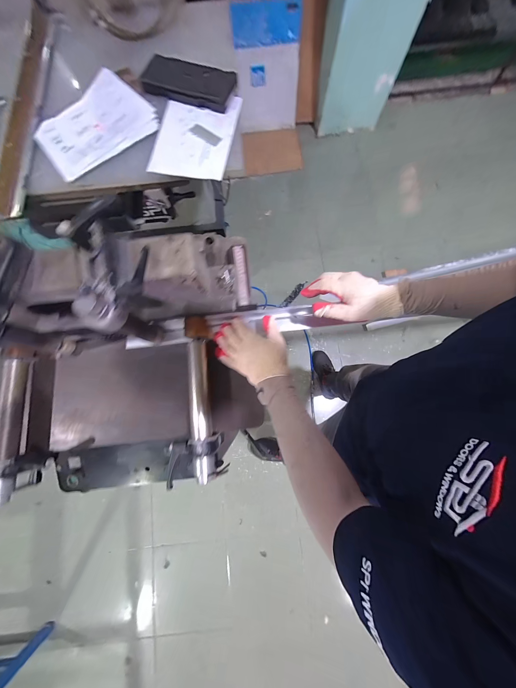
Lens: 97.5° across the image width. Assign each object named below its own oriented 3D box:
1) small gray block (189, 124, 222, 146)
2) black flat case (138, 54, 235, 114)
[{"bbox_3d":[-0.149,-0.590,0.638,0.094,0.007,0.033,37,82,8],"label":"small gray block"},{"bbox_3d":[-0.200,-0.758,0.653,0.275,0.038,0.117,19,80,5],"label":"black flat case"}]

